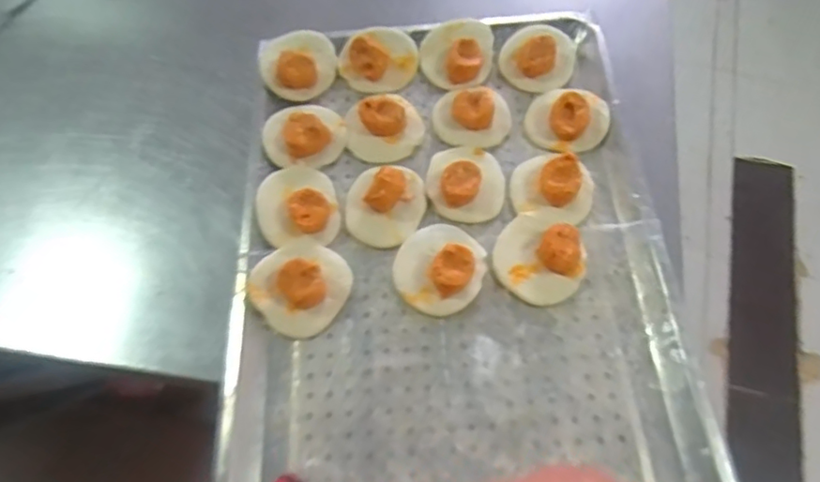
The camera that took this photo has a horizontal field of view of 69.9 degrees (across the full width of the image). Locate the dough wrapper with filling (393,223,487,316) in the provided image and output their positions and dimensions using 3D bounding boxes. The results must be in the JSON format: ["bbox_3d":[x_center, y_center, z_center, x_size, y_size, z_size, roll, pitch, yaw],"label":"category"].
[{"bbox_3d":[0.026,0.017,0.523,0.078,0.030,0.087,13,64,11],"label":"dough wrapper with filling"}]

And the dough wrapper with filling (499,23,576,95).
[{"bbox_3d":[0.137,-0.200,0.630,0.076,0.028,0.079,-2,62,3],"label":"dough wrapper with filling"}]

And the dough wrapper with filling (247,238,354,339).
[{"bbox_3d":[-0.099,0.034,0.522,0.081,0.030,0.085,-2,62,3],"label":"dough wrapper with filling"}]

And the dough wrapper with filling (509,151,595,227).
[{"bbox_3d":[0.137,-0.063,0.553,0.076,0.030,0.080,13,63,11],"label":"dough wrapper with filling"}]

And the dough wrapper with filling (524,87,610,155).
[{"bbox_3d":[0.159,-0.129,0.586,0.079,0.029,0.068,18,65,13],"label":"dough wrapper with filling"}]

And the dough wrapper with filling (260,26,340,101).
[{"bbox_3d":[-0.124,-0.200,0.653,0.080,0.032,0.081,-13,62,-3],"label":"dough wrapper with filling"}]

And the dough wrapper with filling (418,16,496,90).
[{"bbox_3d":[0.052,-0.209,0.645,0.076,0.032,0.081,-2,62,3],"label":"dough wrapper with filling"}]

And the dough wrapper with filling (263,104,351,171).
[{"bbox_3d":[-0.109,-0.112,0.607,0.083,0.033,0.074,6,62,7],"label":"dough wrapper with filling"}]

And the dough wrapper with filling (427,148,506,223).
[{"bbox_3d":[0.054,-0.063,0.564,0.073,0.025,0.079,2,62,5],"label":"dough wrapper with filling"}]

